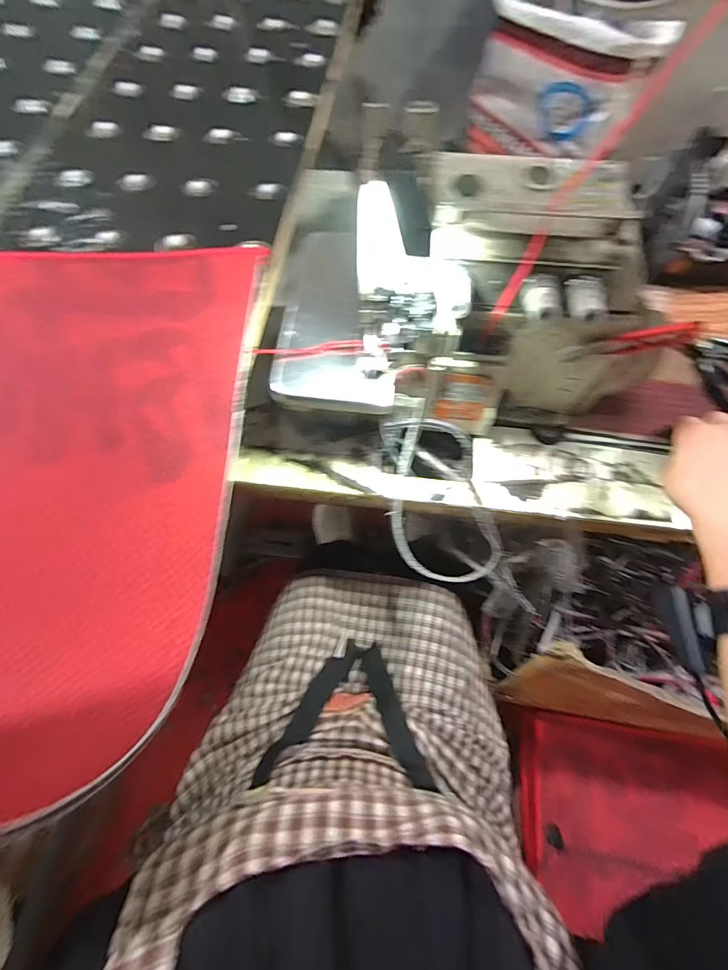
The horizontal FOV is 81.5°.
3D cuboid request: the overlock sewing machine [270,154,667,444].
[{"bbox_3d":[0.093,-0.171,0.410,0.352,0.205,0.173,-2,68,0],"label":"overlock sewing machine"}]

